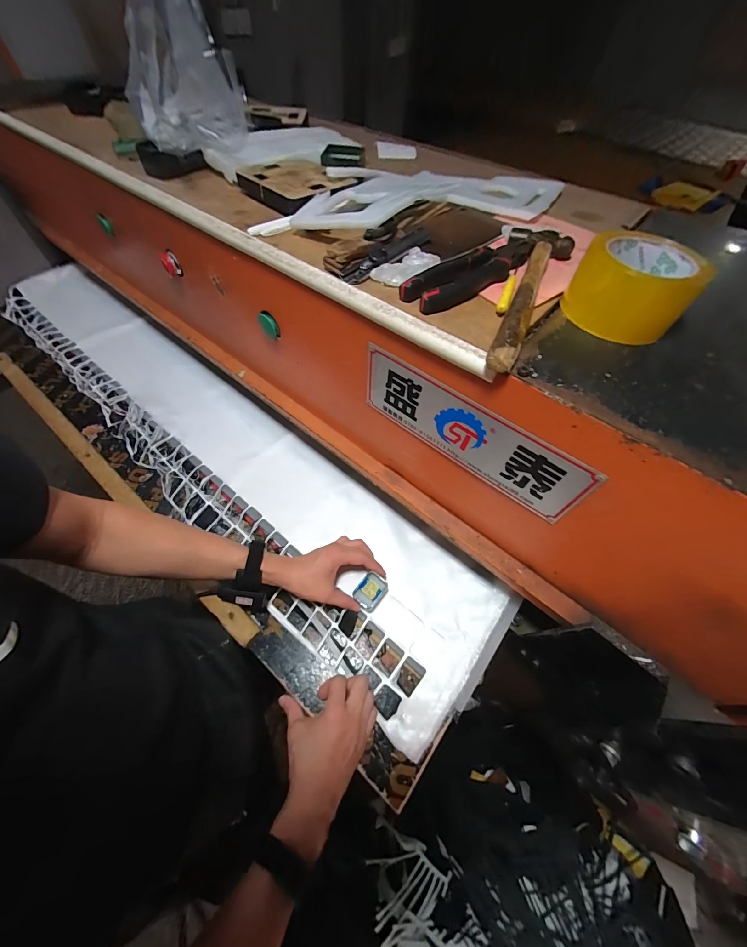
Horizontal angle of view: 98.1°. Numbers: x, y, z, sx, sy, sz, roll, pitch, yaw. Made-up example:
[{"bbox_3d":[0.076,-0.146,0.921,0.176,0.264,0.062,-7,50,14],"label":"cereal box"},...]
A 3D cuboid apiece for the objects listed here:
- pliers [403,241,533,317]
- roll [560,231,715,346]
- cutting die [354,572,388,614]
[{"bbox_3d":[0.116,-0.229,0.367,0.191,0.022,0.049,-32,62,-21],"label":"pliers"},{"bbox_3d":[0.249,-0.181,0.316,0.099,0.055,0.100,35,62,21],"label":"roll"},{"bbox_3d":[-0.005,0.189,0.516,0.044,0.012,0.056,37,83,9],"label":"cutting die"}]

